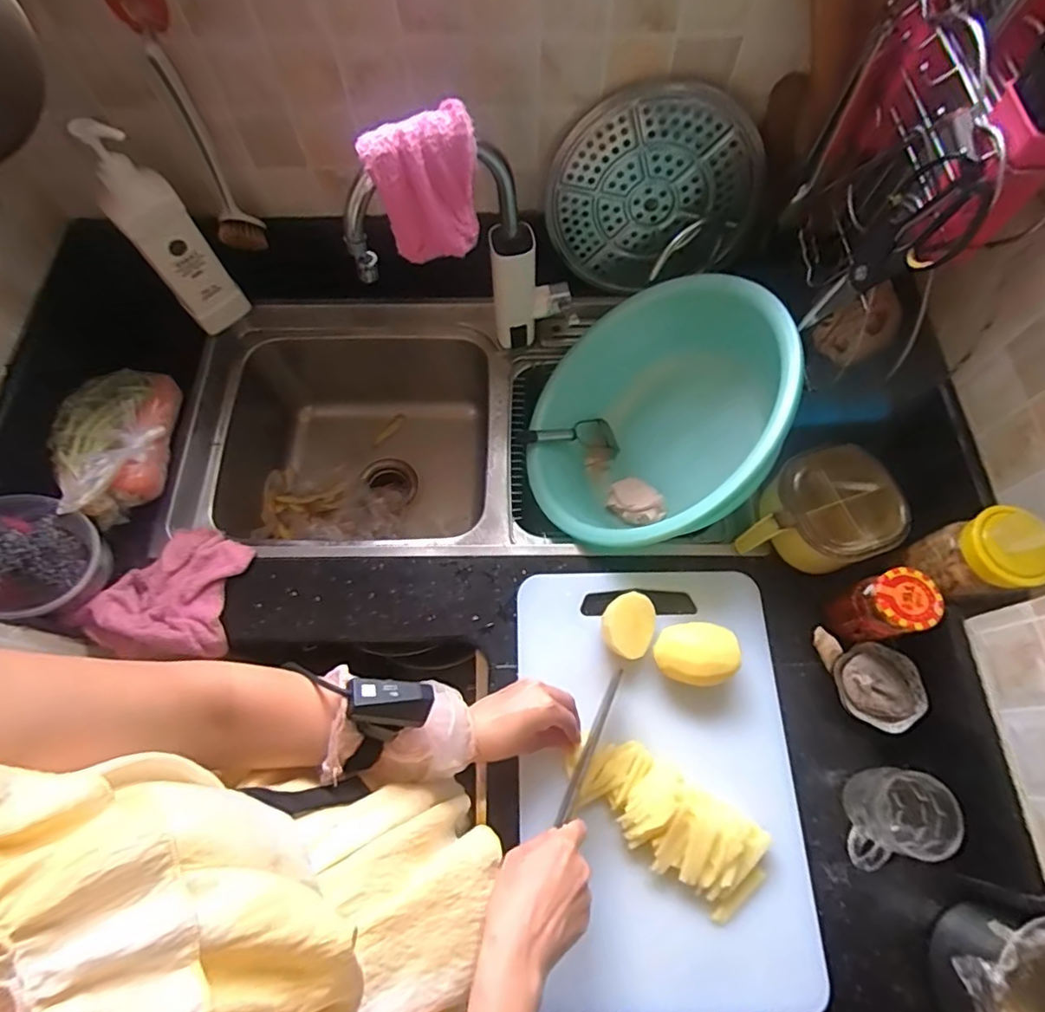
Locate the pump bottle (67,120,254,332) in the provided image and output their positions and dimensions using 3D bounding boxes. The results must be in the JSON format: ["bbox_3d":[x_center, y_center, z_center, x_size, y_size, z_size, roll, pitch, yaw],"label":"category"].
[{"bbox_3d":[-0.457,-0.344,0.734,0.079,0.284,0.046,-39,72,-14],"label":"pump bottle"}]

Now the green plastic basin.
[{"bbox_3d":[0.199,-0.103,0.778,0.359,0.164,0.372,-11,60,41],"label":"green plastic basin"}]

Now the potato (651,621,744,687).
[{"bbox_3d":[0.193,0.167,0.641,0.086,0.049,0.066,5,67,3],"label":"potato"}]

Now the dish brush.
[{"bbox_3d":[-0.393,-0.424,0.693,0.053,0.229,0.073,-29,70,-11],"label":"dish brush"}]

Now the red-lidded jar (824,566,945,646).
[{"bbox_3d":[0.394,0.114,0.625,0.072,0.092,0.063,-20,68,-8],"label":"red-lidded jar"}]

